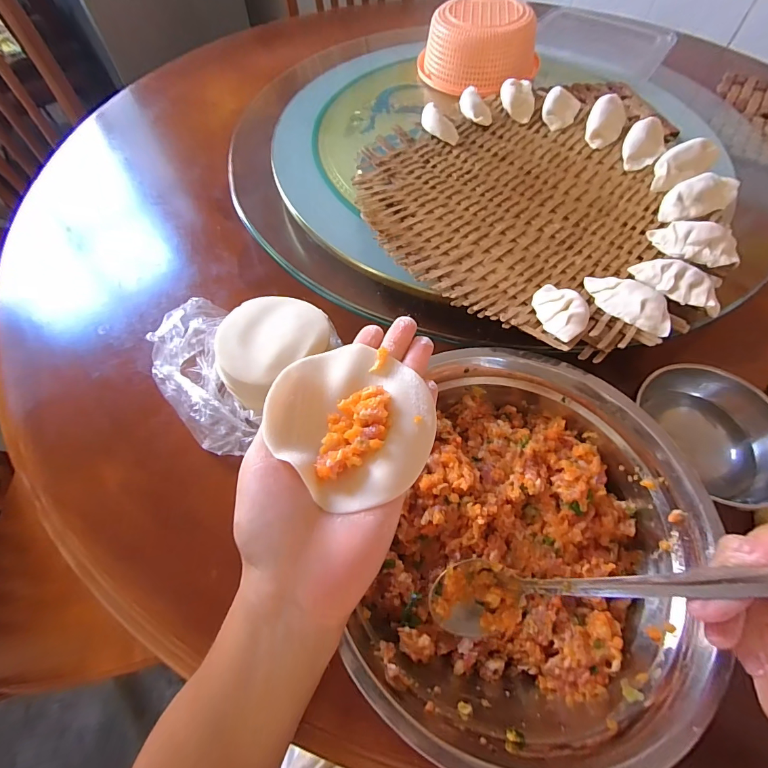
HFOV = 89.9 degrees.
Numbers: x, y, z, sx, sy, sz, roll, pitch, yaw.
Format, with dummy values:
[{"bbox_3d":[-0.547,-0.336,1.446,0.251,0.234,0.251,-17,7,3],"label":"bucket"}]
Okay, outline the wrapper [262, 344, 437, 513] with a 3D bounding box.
[{"bbox_3d":[-0.015,0.017,0.192,0.080,0.013,0.075,0,60,0],"label":"wrapper"}]

